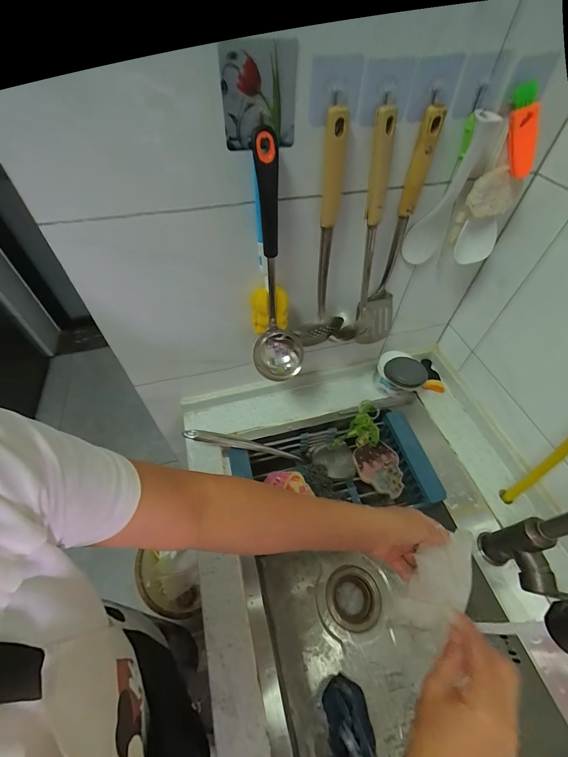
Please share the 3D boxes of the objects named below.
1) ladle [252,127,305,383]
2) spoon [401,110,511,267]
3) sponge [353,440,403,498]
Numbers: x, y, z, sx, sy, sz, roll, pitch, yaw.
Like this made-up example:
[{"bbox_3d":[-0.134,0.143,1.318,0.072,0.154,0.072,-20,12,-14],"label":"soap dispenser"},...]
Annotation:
[{"bbox_3d":[-0.009,-0.131,0.433,0.075,0.308,0.103,2,53,0],"label":"ladle"},{"bbox_3d":[0.233,-0.253,0.454,0.071,0.202,0.023,-12,63,-20],"label":"spoon"},{"bbox_3d":[0.199,0.191,0.665,0.082,0.022,0.111,-6,53,-6],"label":"sponge"}]

